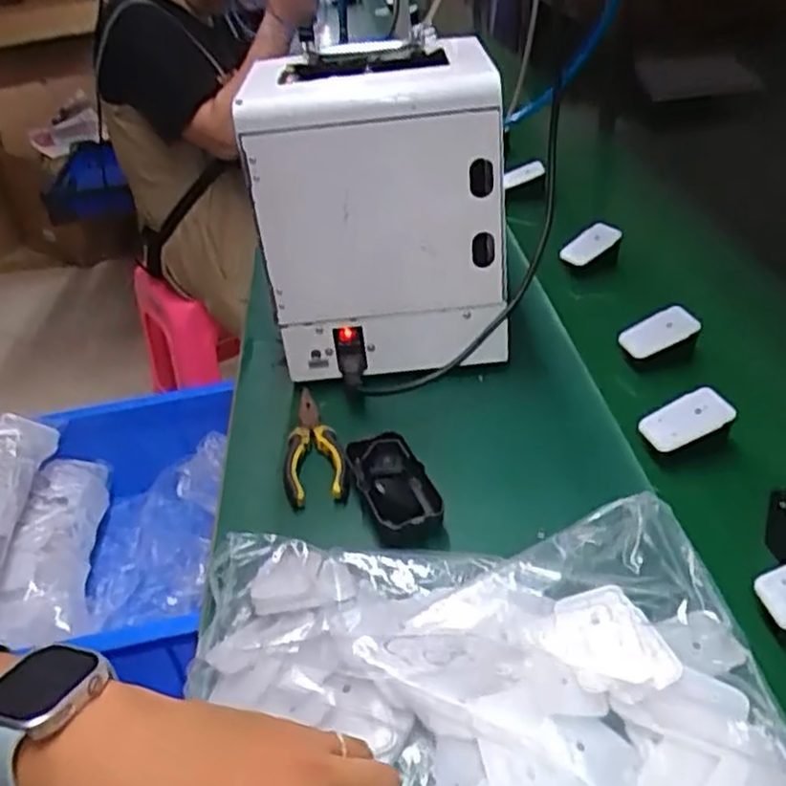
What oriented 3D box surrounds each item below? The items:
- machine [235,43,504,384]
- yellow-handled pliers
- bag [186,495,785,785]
[{"bbox_3d":[-0.007,-0.172,0.717,0.212,0.254,0.164,-2,36,6],"label":"machine"},{"bbox_3d":[-0.071,0.043,0.664,0.050,0.018,0.143,-10,36,-5],"label":"yellow-handled pliers"},{"bbox_3d":[0.041,0.181,0.431,0.332,0.043,0.268,-3,38,6],"label":"bag"}]

